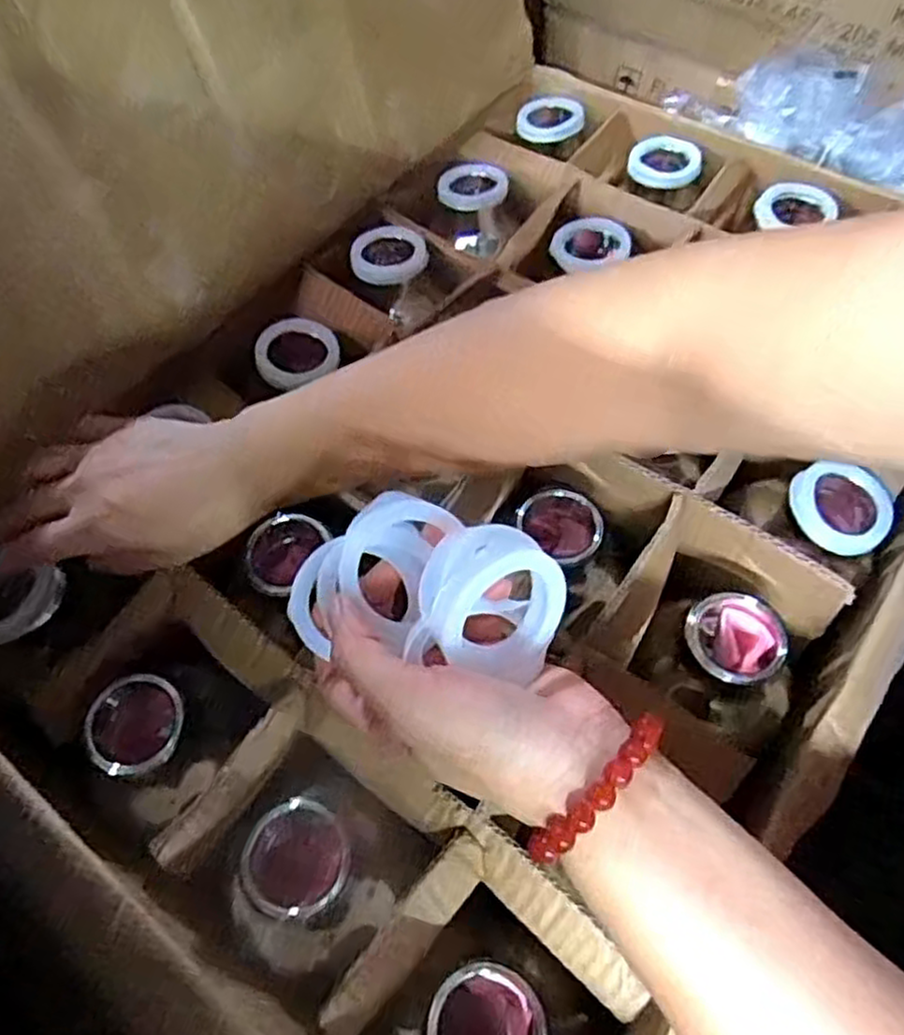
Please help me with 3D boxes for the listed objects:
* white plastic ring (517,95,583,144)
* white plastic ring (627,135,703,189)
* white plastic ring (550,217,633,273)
[{"bbox_3d":[0.086,-0.348,0.670,0.058,0.011,0.058,7,60,3],"label":"white plastic ring"},{"bbox_3d":[0.174,-0.289,0.632,0.057,0.015,0.057,0,60,0],"label":"white plastic ring"},{"bbox_3d":[0.107,-0.209,0.595,0.056,0.014,0.056,0,60,0],"label":"white plastic ring"}]

